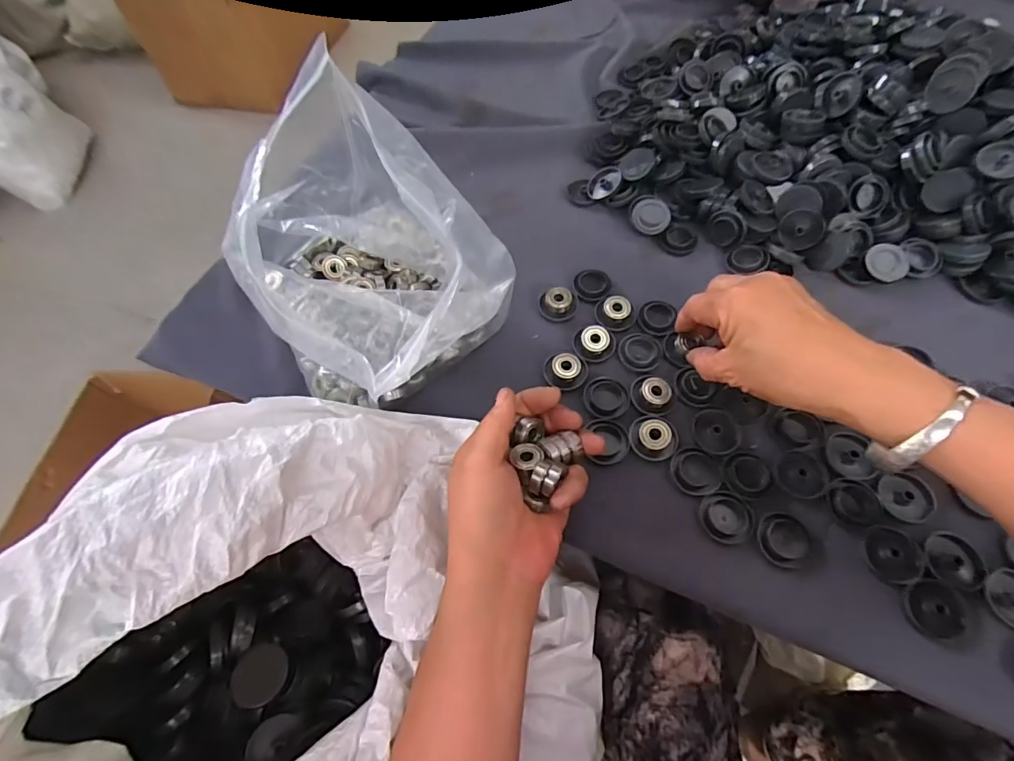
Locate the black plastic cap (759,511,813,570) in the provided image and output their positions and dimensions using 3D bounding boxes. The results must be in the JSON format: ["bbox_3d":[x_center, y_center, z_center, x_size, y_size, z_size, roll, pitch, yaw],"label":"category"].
[{"bbox_3d":[0.178,0.102,0.310,0.032,0.008,0.032,-2,63,3],"label":"black plastic cap"}]

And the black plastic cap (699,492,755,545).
[{"bbox_3d":[0.145,0.090,0.319,0.033,0.006,0.031,-2,63,3],"label":"black plastic cap"}]

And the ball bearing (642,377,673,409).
[{"bbox_3d":[0.111,0.009,0.362,0.022,0.009,0.021,-2,63,3],"label":"ball bearing"}]

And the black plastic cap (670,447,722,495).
[{"bbox_3d":[0.130,0.062,0.334,0.033,0.009,0.032,-2,63,3],"label":"black plastic cap"}]

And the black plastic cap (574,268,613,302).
[{"bbox_3d":[0.074,-0.082,0.418,0.033,0.008,0.029,-32,65,-12],"label":"black plastic cap"}]

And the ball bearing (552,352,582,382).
[{"bbox_3d":[0.046,-0.011,0.374,0.022,0.009,0.019,0,63,4],"label":"ball bearing"}]

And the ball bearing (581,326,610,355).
[{"bbox_3d":[0.070,-0.032,0.385,0.022,0.012,0.019,10,64,9],"label":"ball bearing"}]

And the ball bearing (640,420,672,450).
[{"bbox_3d":[0.105,0.038,0.345,0.021,0.010,0.023,-2,63,3],"label":"ball bearing"}]

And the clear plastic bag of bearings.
[{"bbox_3d":[-0.121,-0.096,0.346,0.209,0.164,0.149,38,71,20],"label":"clear plastic bag of bearings"}]

